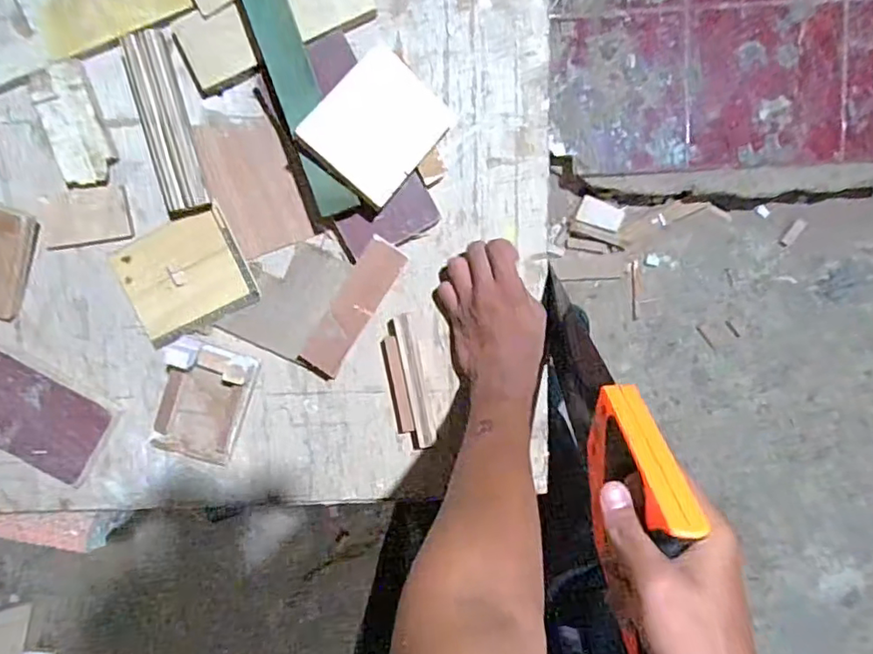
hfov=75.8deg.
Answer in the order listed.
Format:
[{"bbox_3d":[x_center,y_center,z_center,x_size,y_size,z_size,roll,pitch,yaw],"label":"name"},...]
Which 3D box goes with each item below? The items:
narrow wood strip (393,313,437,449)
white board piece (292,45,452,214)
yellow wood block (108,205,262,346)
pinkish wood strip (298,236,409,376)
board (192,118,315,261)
[{"bbox_3d":[-0.020,0.052,0.556,0.018,0.024,0.132,-11,97,2],"label":"narrow wood strip"},{"bbox_3d":[-0.049,-0.178,0.495,0.095,0.011,0.121,42,73,-19],"label":"white board piece"},{"bbox_3d":[-0.241,-0.048,0.540,0.118,0.014,0.097,-24,97,4],"label":"yellow wood block"},{"bbox_3d":[-0.079,-0.016,0.526,0.039,0.013,0.141,31,100,-12],"label":"pinkish wood strip"},{"bbox_3d":[-0.173,-0.134,0.535,0.073,0.004,0.125,-21,96,-13],"label":"board"}]

